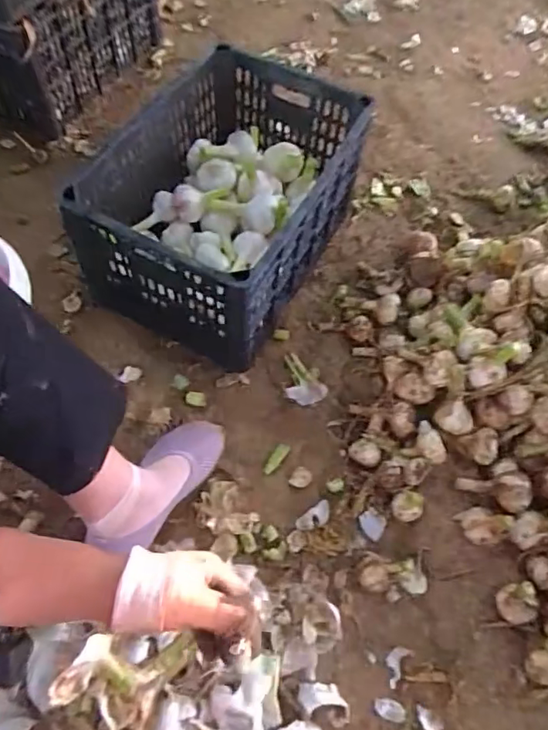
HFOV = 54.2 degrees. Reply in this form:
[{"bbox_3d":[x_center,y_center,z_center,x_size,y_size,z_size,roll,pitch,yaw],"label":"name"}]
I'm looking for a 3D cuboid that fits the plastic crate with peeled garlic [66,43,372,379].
[{"bbox_3d":[-0.073,-0.263,0.893,0.313,0.251,0.453,28,63,12],"label":"plastic crate with peeled garlic"}]

